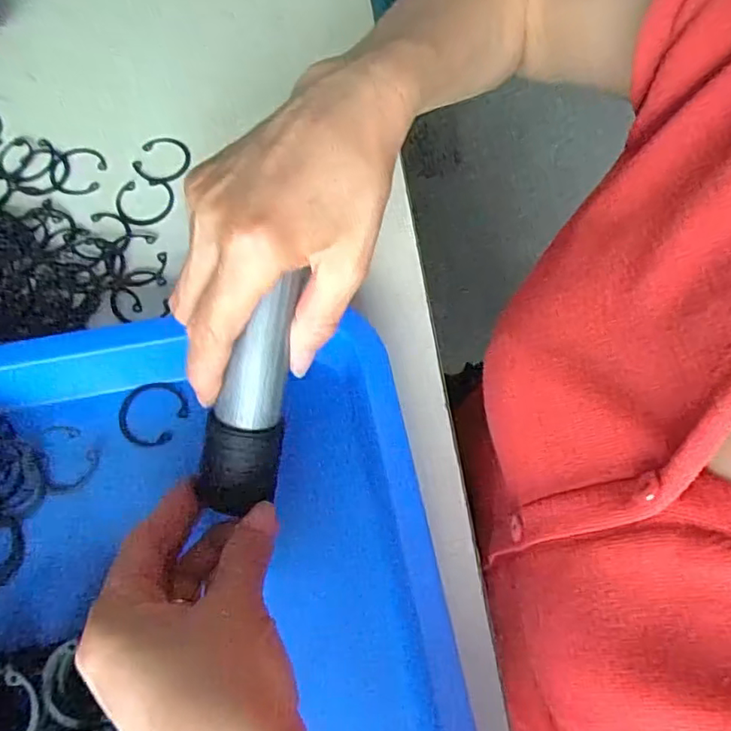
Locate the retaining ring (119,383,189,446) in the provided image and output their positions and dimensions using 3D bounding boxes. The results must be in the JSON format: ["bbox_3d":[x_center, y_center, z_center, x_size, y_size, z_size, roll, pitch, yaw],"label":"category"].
[{"bbox_3d":[-0.117,0.026,0.312,0.037,0.004,0.034,0,68,-1],"label":"retaining ring"}]

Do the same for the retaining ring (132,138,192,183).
[{"bbox_3d":[-0.134,-0.138,0.378,0.032,0.007,0.037,19,75,4],"label":"retaining ring"}]

